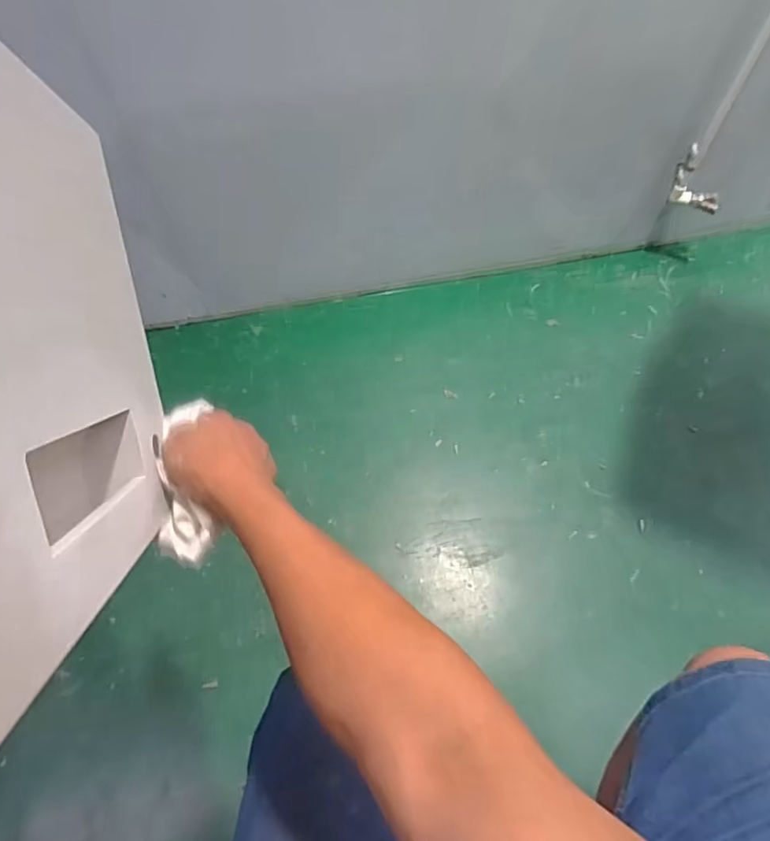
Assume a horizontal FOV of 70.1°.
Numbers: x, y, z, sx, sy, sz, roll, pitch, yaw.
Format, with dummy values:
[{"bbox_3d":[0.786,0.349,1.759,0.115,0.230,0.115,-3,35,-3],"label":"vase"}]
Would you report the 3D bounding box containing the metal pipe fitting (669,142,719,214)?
[{"bbox_3d":[0.727,-0.553,1.260,0.127,0.163,0.027,11,61,7],"label":"metal pipe fitting"}]

